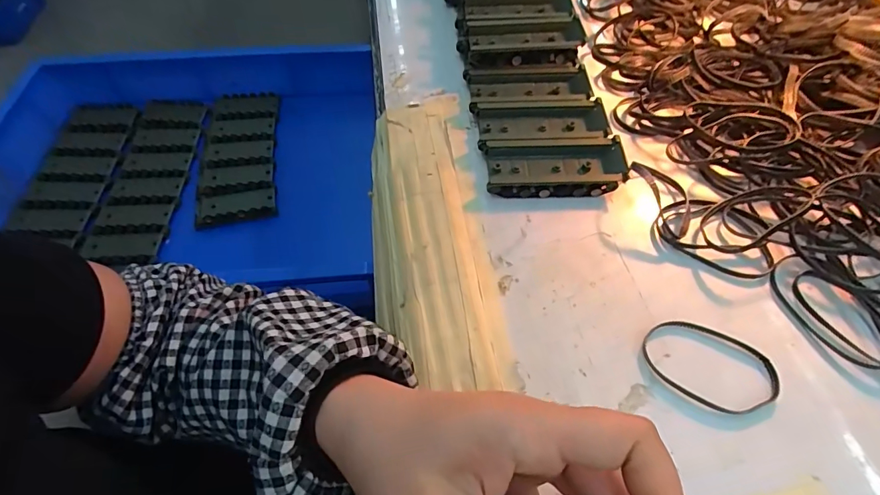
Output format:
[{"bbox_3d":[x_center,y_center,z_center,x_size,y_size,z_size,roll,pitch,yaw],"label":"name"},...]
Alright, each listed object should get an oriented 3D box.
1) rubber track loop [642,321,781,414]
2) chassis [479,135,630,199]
[{"bbox_3d":[0.152,0.065,0.251,0.069,0.004,0.046,21,60,15],"label":"rubber track loop"},{"bbox_3d":[0.083,-0.061,0.327,0.097,0.015,0.047,-1,57,2],"label":"chassis"}]

